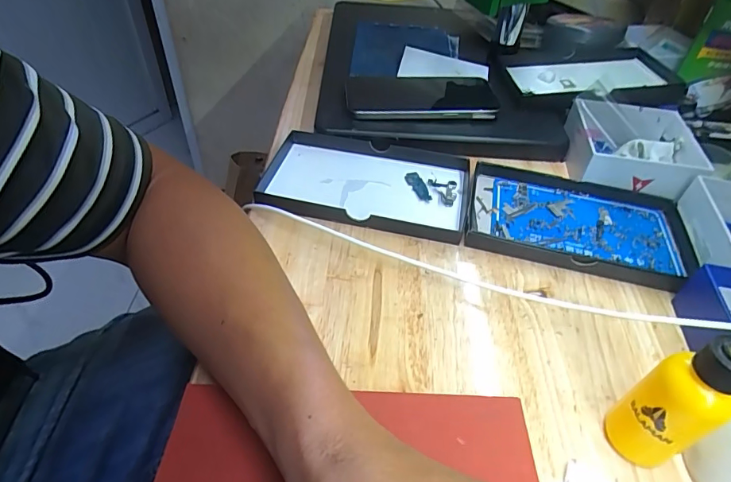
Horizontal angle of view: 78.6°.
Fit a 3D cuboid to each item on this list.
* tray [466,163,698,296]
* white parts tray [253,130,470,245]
[{"bbox_3d":[0.177,-0.016,0.374,0.175,0.015,0.106,13,46,8],"label":"tray"},{"bbox_3d":[-0.001,-0.052,0.398,0.178,0.021,0.111,11,46,6],"label":"white parts tray"}]

